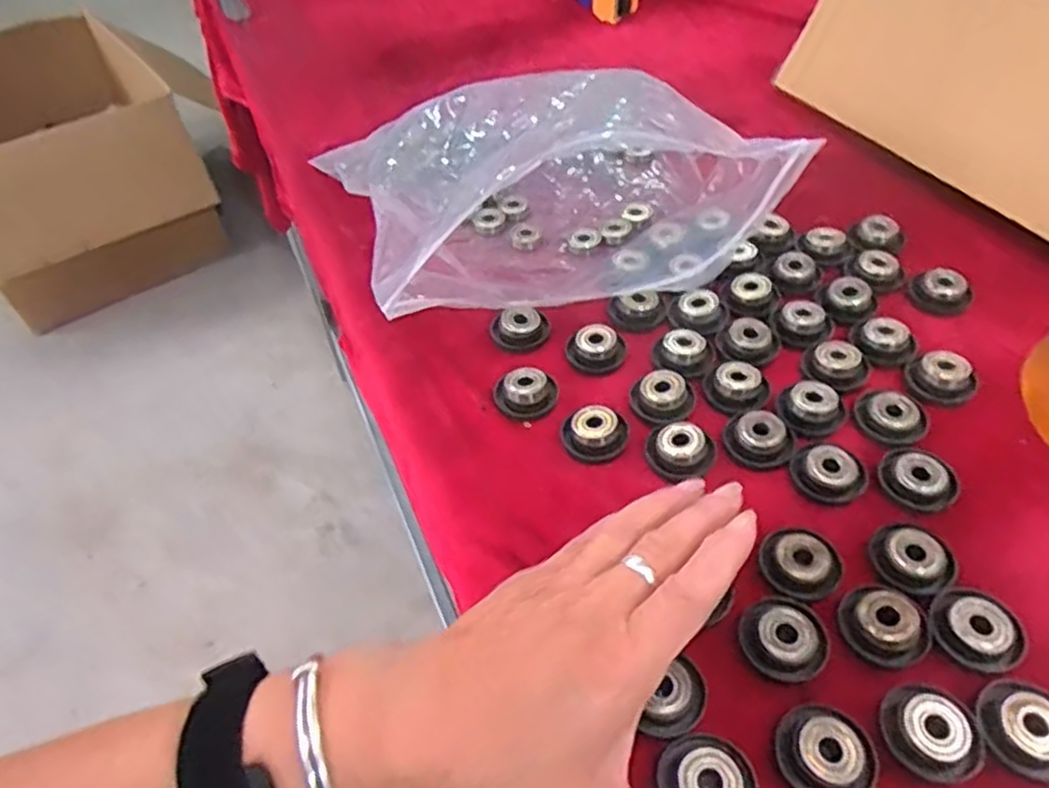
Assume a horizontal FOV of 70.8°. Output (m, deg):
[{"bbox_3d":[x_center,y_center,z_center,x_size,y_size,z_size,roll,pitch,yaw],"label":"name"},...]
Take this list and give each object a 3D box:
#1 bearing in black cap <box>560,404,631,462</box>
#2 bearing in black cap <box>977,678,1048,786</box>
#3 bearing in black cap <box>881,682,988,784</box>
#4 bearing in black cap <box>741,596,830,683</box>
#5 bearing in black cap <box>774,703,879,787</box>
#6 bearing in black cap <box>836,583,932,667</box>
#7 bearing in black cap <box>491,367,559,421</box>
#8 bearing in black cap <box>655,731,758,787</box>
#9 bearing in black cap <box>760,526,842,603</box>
[{"bbox_3d":[0.034,0.019,0.360,0.028,0.011,0.029,-29,52,-20],"label":"bearing in black cap"},{"bbox_3d":[0.178,0.116,0.259,0.030,0.007,0.034,5,49,9],"label":"bearing in black cap"},{"bbox_3d":[0.143,0.118,0.258,0.033,0.009,0.029,26,55,25],"label":"bearing in black cap"},{"bbox_3d":[0.101,0.094,0.285,0.031,0.006,0.031,-2,48,2],"label":"bearing in black cap"},{"bbox_3d":[0.105,0.124,0.257,0.032,0.007,0.033,-2,48,2],"label":"bearing in black cap"},{"bbox_3d":[0.138,0.089,0.284,0.027,0.010,0.031,-31,53,-22],"label":"bearing in black cap"},{"bbox_3d":[-0.001,-0.001,0.381,0.033,0.013,0.025,22,53,22],"label":"bearing in black cap"},{"bbox_3d":[0.063,0.132,0.252,0.033,0.010,0.032,-2,48,2],"label":"bearing in black cap"},{"bbox_3d":[0.115,0.070,0.307,0.031,0.008,0.030,-2,48,2],"label":"bearing in black cap"}]

